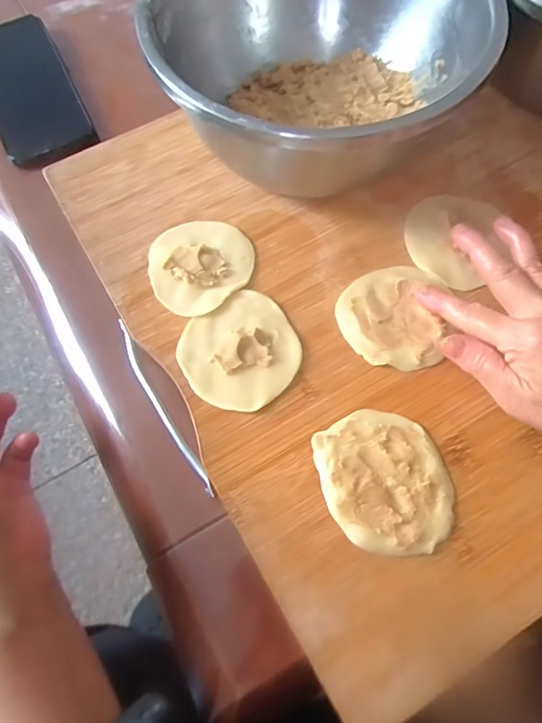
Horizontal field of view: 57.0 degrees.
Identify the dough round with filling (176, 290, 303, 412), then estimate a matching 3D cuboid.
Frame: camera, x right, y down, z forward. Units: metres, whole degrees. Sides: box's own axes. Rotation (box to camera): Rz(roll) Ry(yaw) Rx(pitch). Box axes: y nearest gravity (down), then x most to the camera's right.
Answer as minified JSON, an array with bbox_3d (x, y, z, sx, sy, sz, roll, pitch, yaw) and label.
[{"bbox_3d":[-0.020,-0.008,0.333,0.076,0.007,0.076,0,68,0],"label":"dough round with filling"}]

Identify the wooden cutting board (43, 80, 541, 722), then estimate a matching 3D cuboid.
[{"bbox_3d":[0.237,-0.146,0.396,0.714,0.035,0.443,-29,69,-12],"label":"wooden cutting board"}]

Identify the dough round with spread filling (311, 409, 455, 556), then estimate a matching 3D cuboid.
[{"bbox_3d":[0.069,0.072,0.302,0.073,0.004,0.085,-16,69,-6],"label":"dough round with spread filling"}]

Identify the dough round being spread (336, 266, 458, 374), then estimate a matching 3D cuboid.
[{"bbox_3d":[0.087,-0.031,0.343,0.075,0.007,0.076,0,66,0],"label":"dough round being spread"}]

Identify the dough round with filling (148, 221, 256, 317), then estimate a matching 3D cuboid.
[{"bbox_3d":[-0.053,-0.073,0.360,0.073,0.010,0.076,0,68,0],"label":"dough round with filling"}]

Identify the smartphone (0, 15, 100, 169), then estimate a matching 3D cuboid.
[{"bbox_3d":[-0.216,-0.242,0.445,0.076,0.008,0.156,-25,77,-9],"label":"smartphone"}]

